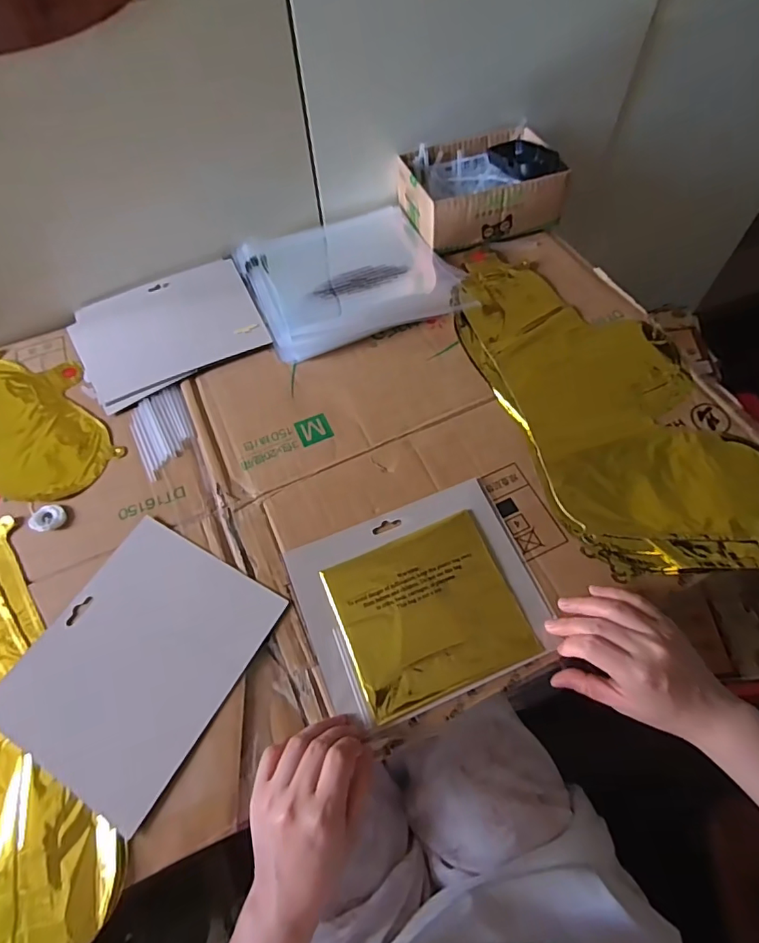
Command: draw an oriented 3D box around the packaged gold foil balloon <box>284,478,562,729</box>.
[{"bbox_3d":[0.035,0.109,0.439,0.195,0.013,0.163,-20,62,-9],"label":"packaged gold foil balloon"}]

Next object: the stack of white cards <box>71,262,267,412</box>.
[{"bbox_3d":[-0.244,-0.167,0.589,0.203,0.013,0.159,-29,63,-14],"label":"stack of white cards"}]

